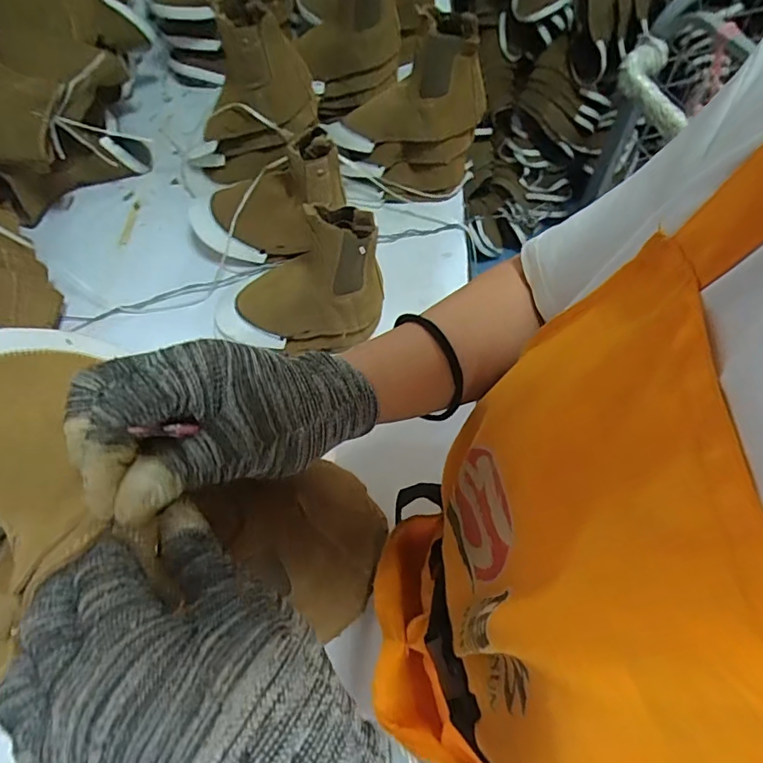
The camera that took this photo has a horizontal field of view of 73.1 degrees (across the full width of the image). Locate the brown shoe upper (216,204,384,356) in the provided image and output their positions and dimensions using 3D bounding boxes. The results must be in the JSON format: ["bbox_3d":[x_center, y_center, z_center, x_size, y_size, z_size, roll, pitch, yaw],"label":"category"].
[{"bbox_3d":[-0.126,-0.142,0.718,0.247,0.161,0.149,-2,60,1],"label":"brown shoe upper"}]

